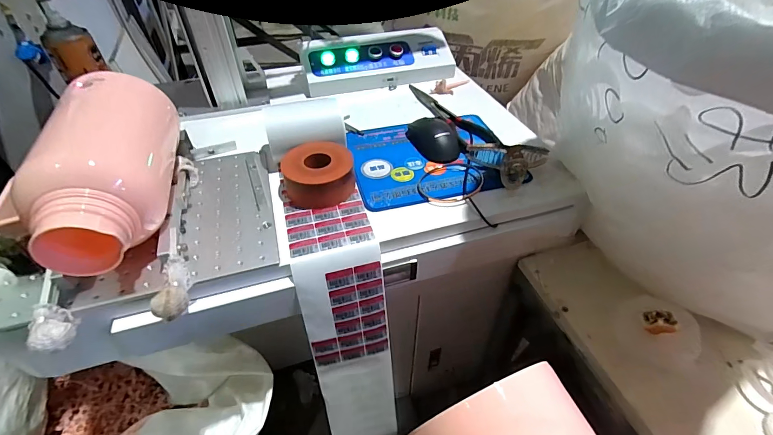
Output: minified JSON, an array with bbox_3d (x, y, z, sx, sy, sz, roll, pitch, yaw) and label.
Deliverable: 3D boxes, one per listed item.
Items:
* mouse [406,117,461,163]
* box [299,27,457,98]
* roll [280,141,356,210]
[{"bbox_3d":[0.076,-0.133,0.598,0.063,0.036,0.104,-25,49,-23],"label":"mouse"},{"bbox_3d":[-0.015,-0.346,0.803,0.326,0.073,0.128,-11,45,-11],"label":"box"},{"bbox_3d":[-0.094,-0.062,0.516,0.097,0.050,0.085,-8,45,-8],"label":"roll"}]

